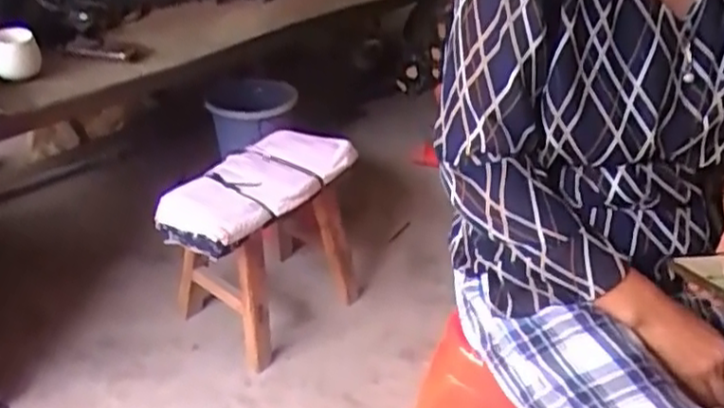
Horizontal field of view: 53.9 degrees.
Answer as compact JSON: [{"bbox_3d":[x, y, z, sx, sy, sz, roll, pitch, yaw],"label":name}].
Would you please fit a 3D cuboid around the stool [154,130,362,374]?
[{"bbox_3d":[-0.205,0.090,1.508,0.267,0.375,0.410,23,43,38],"label":"stool"}]

